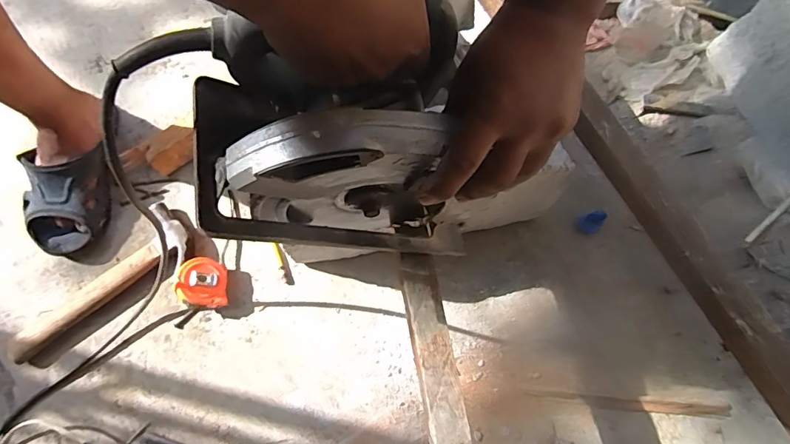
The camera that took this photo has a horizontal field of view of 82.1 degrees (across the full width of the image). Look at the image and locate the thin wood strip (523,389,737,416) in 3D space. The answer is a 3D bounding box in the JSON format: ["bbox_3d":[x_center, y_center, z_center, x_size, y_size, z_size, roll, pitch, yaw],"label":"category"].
[{"bbox_3d":[0.334,0.259,0.646,0.293,0.006,0.016,5,71,-1],"label":"thin wood strip"}]

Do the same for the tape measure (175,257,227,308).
[{"bbox_3d":[-0.282,0.089,0.661,0.066,0.038,0.071,12,66,-32],"label":"tape measure"}]

